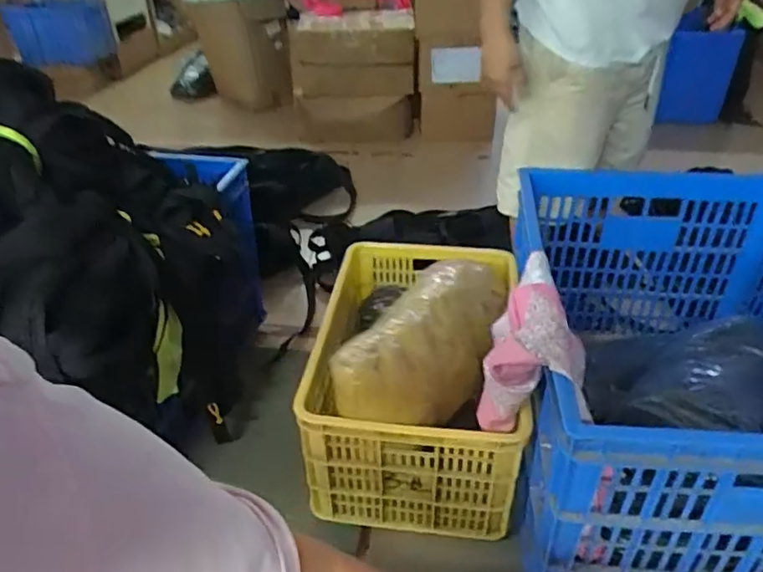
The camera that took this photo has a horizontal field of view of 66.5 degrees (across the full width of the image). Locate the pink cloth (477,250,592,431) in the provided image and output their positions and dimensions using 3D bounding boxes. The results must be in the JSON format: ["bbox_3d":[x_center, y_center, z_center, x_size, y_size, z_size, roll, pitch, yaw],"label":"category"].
[{"bbox_3d":[0.250,0.119,1.020,0.130,0.230,0.296,7,37,13],"label":"pink cloth"}]

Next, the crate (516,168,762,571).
[{"bbox_3d":[0.626,0.156,1.204,0.656,0.492,0.853,3,36,6],"label":"crate"}]

